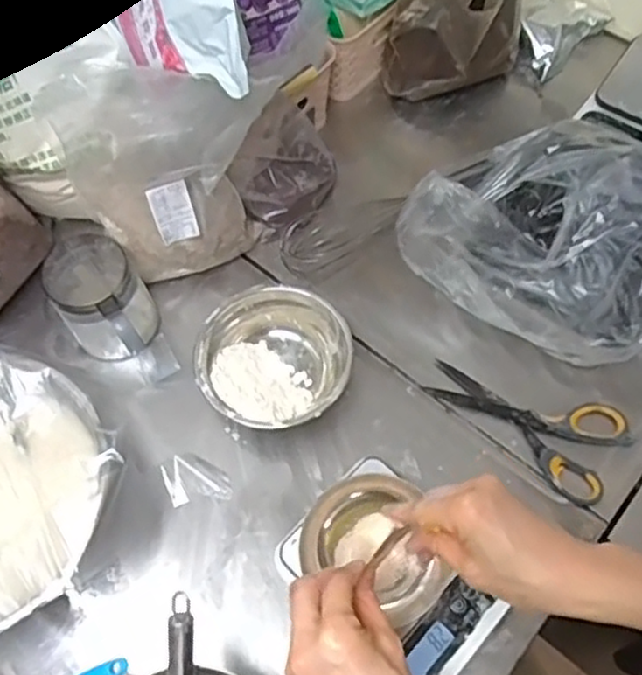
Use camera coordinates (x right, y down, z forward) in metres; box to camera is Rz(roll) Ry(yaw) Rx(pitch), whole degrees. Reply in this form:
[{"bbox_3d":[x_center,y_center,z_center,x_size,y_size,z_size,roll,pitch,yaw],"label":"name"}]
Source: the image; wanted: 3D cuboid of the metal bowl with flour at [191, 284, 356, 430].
[{"bbox_3d":[-0.045,0.025,0.662,0.143,0.055,0.141,-1,63,2],"label":"metal bowl with flour"}]

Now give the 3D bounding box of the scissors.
[{"bbox_3d":[0.198,0.071,0.652,0.184,0.009,0.097,34,69,17],"label":"scissors"}]

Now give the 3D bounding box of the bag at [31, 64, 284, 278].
[{"bbox_3d":[-0.138,-0.166,0.647,0.191,0.222,0.101,-14,63,-5],"label":"bag"}]

